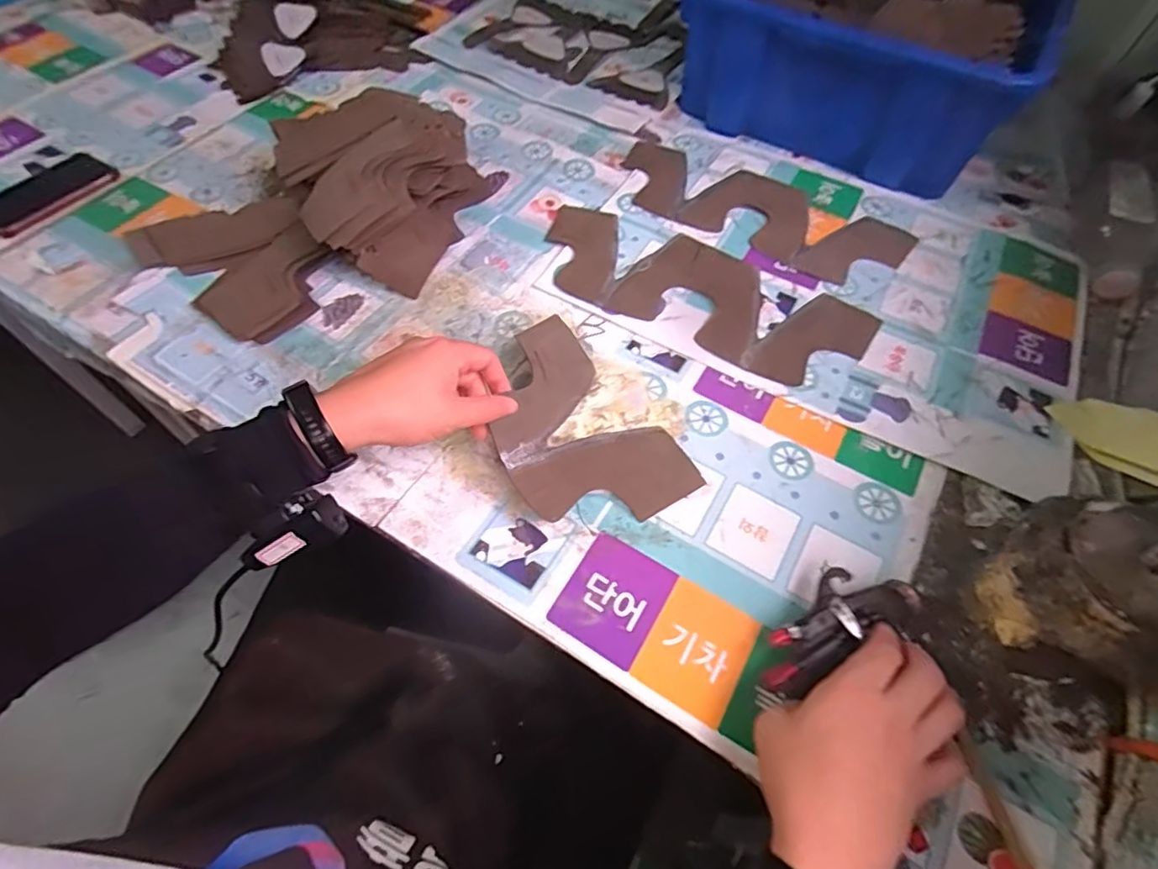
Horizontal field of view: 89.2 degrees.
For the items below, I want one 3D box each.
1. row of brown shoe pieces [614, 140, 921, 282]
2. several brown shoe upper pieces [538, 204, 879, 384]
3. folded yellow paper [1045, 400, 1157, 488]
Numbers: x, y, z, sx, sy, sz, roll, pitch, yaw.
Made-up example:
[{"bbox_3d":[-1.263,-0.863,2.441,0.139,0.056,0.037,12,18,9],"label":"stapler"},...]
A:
[{"bbox_3d":[0.204,-0.267,0.692,0.343,0.009,0.137,29,59,17],"label":"row of brown shoe pieces"},{"bbox_3d":[0.120,-0.155,0.616,0.352,0.009,0.142,27,61,14],"label":"several brown shoe upper pieces"},{"bbox_3d":[0.472,-0.001,0.505,0.065,0.026,0.107,-31,27,2],"label":"folded yellow paper"}]

